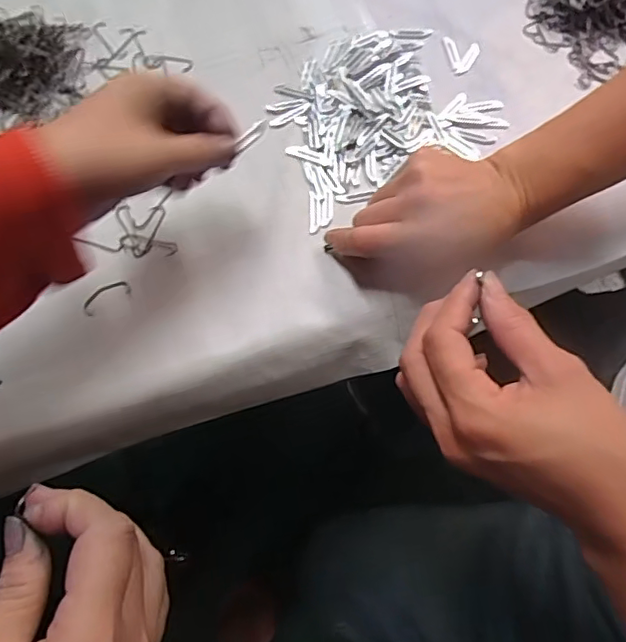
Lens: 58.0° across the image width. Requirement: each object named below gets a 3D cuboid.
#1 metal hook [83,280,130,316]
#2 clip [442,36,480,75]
[{"bbox_3d":[-0.137,-0.017,0.372,0.033,0.004,0.015,-29,72,-10],"label":"metal hook"},{"bbox_3d":[0.117,-0.213,0.454,0.029,0.004,0.037,18,71,7],"label":"clip"}]

